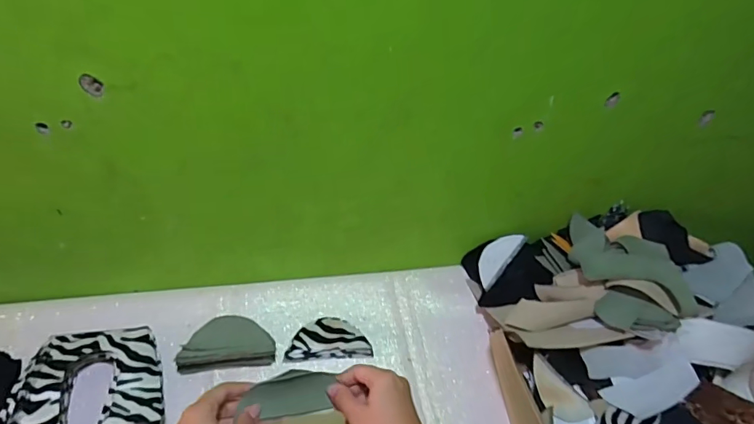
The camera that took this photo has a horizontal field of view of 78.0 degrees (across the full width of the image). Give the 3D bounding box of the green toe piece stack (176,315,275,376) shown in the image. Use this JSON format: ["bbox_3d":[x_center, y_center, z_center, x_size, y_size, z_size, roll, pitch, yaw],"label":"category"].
[{"bbox_3d":[-0.195,0.172,0.605,0.123,0.051,0.053,-2,47,-9],"label":"green toe piece stack"}]

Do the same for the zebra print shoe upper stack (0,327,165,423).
[{"bbox_3d":[-0.332,0.208,0.546,0.162,0.057,0.132,-6,48,-13],"label":"zebra print shoe upper stack"}]

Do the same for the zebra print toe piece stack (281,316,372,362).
[{"bbox_3d":[-0.066,0.174,0.636,0.111,0.021,0.054,-3,47,-10],"label":"zebra print toe piece stack"}]

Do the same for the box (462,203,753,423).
[{"bbox_3d":[0.323,0.162,0.611,0.349,0.137,0.354,1,46,-6],"label":"box"}]

